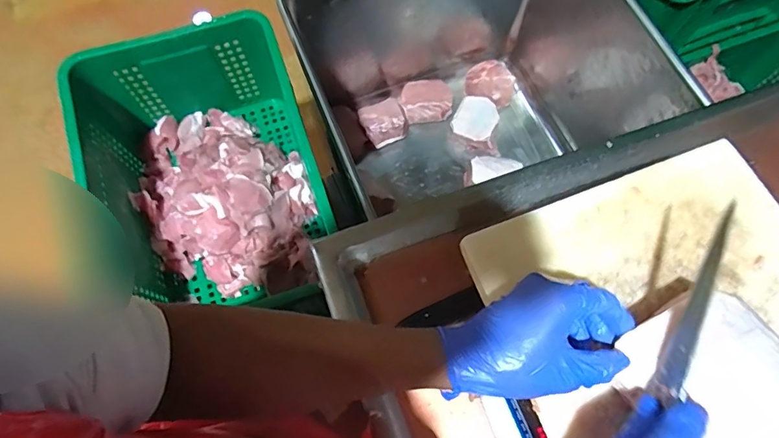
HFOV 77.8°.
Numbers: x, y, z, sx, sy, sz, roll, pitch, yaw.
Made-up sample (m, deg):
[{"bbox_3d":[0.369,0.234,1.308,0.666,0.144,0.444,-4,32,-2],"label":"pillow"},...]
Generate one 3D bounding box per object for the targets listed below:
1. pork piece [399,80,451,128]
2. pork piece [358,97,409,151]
[{"bbox_3d":[0.108,-0.352,1.404,0.157,0.056,0.132,-11,71,-5],"label":"pork piece"},{"bbox_3d":[-0.017,-0.282,1.389,0.128,0.058,0.128,-26,73,-10],"label":"pork piece"}]

